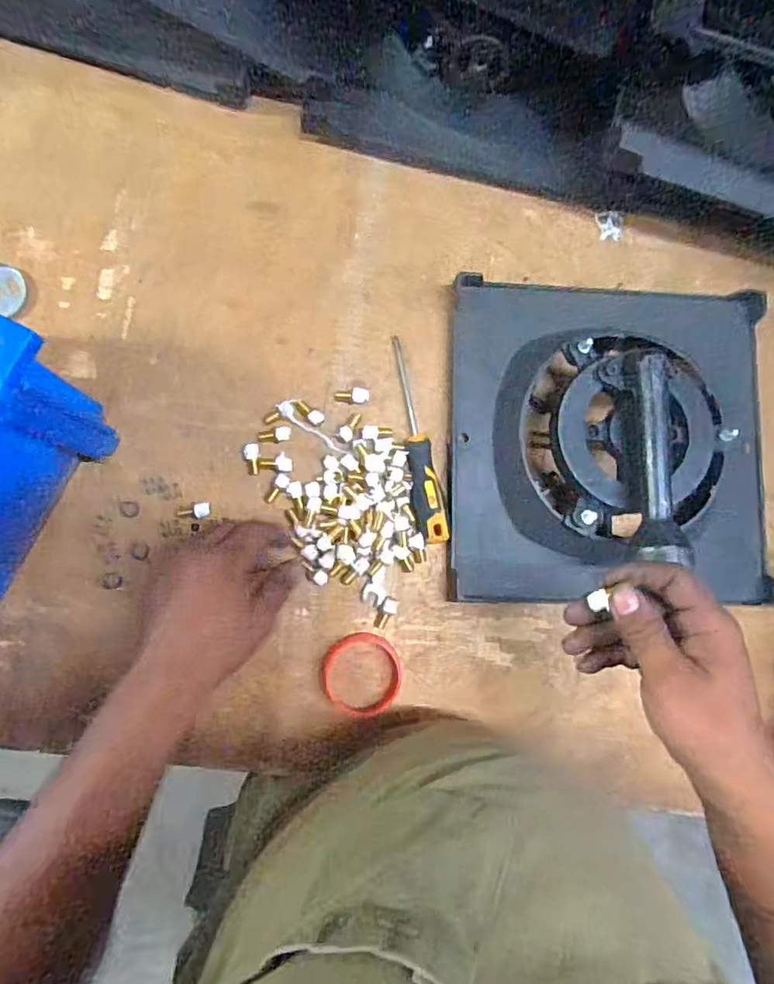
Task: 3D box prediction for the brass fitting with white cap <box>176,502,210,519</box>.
[{"bbox_3d":[-0.172,0.017,0.487,0.029,0.008,0.013,-8,84,9],"label":"brass fitting with white cap"}]

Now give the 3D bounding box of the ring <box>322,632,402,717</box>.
[{"bbox_3d":[-0.022,0.162,0.489,0.069,0.004,0.070,1,83,-5],"label":"ring"}]

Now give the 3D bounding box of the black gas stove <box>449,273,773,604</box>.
[{"bbox_3d":[0.210,-0.055,0.484,0.295,0.099,0.301,1,83,-5],"label":"black gas stove"}]

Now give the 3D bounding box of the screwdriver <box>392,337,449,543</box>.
[{"bbox_3d":[0.030,-0.050,0.503,0.026,0.022,0.191,-6,84,-6],"label":"screwdriver"}]

